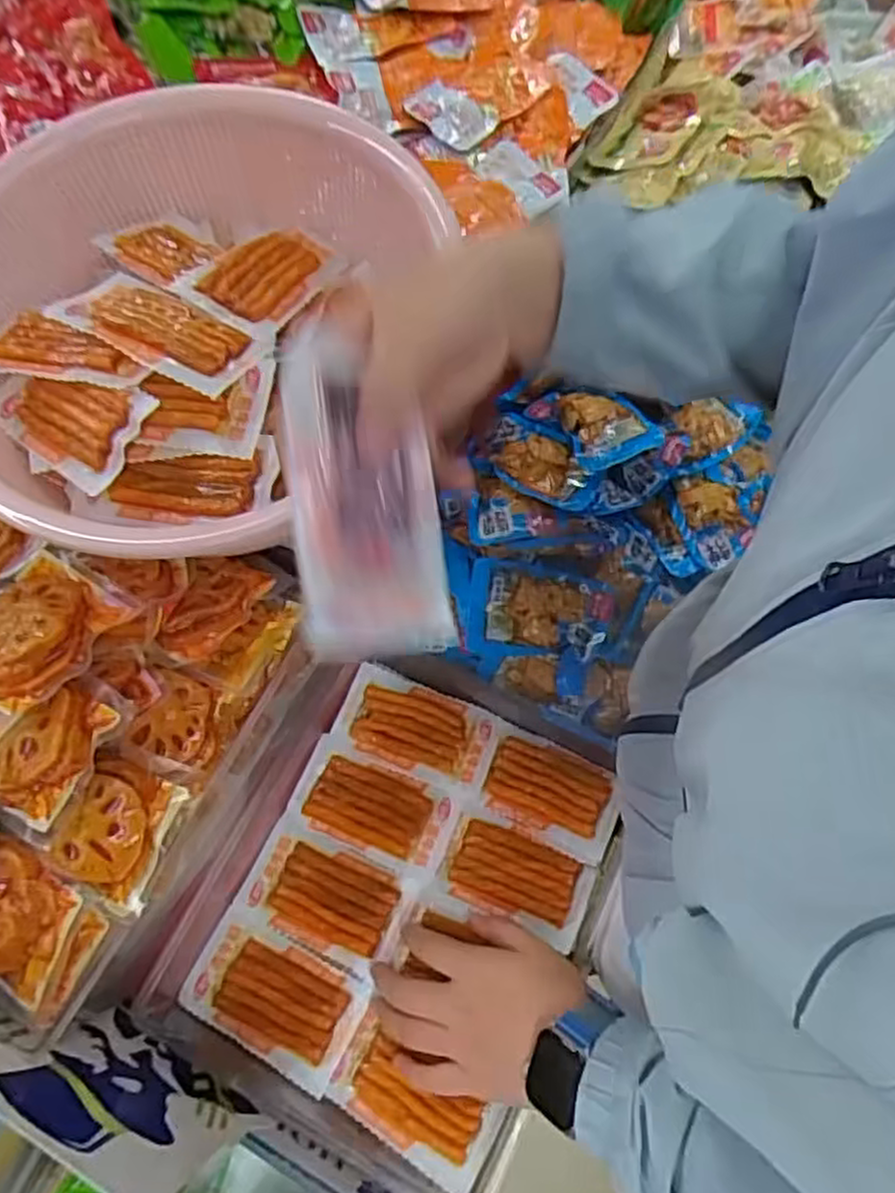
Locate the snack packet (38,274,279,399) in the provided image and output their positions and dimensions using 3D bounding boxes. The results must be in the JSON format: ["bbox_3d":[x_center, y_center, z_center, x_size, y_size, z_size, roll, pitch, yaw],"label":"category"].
[{"bbox_3d":[-0.178,-0.166,0.473,0.123,0.011,0.062,26,53,7],"label":"snack packet"}]

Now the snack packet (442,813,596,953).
[{"bbox_3d":[0.049,0.196,0.536,0.098,0.020,0.059,20,72,10],"label":"snack packet"}]

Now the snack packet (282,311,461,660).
[{"bbox_3d":[-0.031,-0.037,0.305,0.065,0.007,0.120,-6,89,-36],"label":"snack packet"}]

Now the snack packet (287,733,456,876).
[{"bbox_3d":[-0.055,0.153,0.565,0.115,0.008,0.065,21,72,10],"label":"snack packet"}]

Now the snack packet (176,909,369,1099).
[{"bbox_3d":[-0.119,0.274,0.527,0.117,0.010,0.072,25,73,11],"label":"snack packet"}]

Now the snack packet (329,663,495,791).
[{"bbox_3d":[-0.024,0.098,0.578,0.112,0.017,0.062,21,72,10],"label":"snack packet"}]

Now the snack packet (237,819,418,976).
[{"bbox_3d":[-0.086,0.214,0.548,0.113,0.008,0.074,19,72,9],"label":"snack packet"}]

